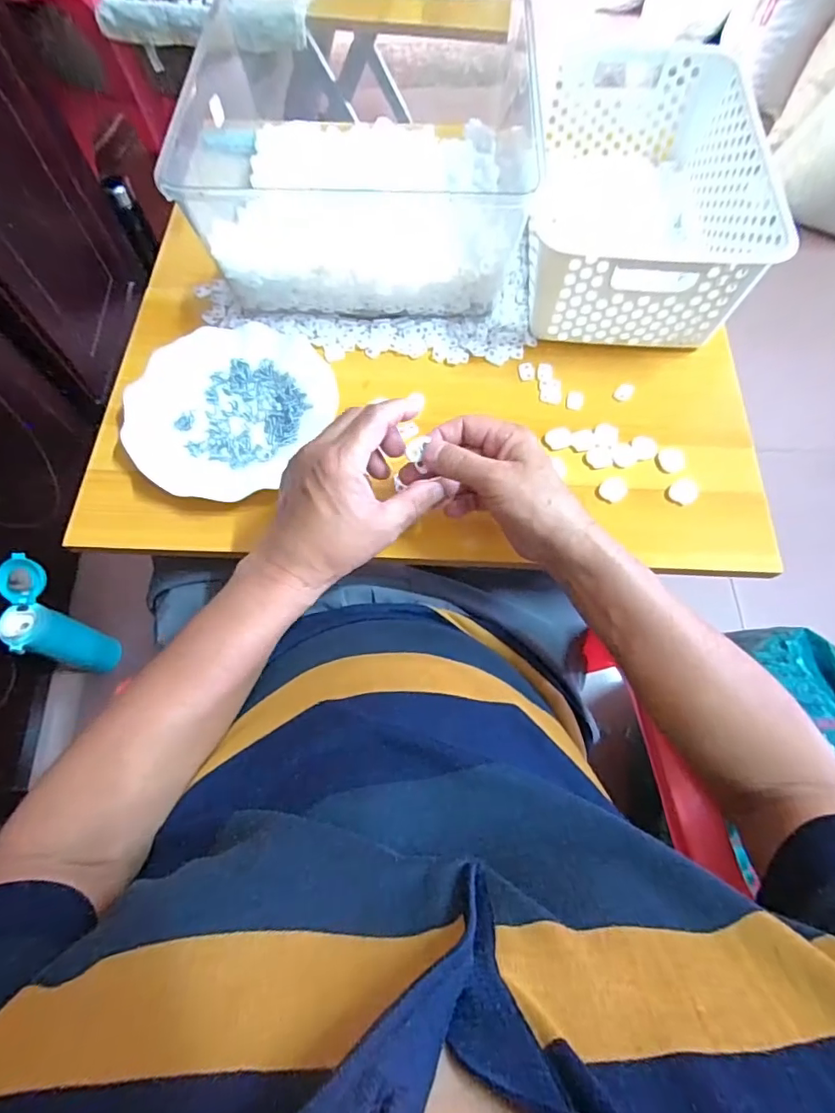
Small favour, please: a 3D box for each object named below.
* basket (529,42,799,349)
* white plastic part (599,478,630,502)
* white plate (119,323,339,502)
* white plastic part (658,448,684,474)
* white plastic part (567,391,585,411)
[{"bbox_3d":[0.210,-0.354,0.523,0.200,0.109,0.301,5,67,2],"label":"basket"},{"bbox_3d":[0.169,-0.058,0.452,0.022,0.011,0.017,37,72,14],"label":"white plastic part"},{"bbox_3d":[-0.173,-0.138,0.483,0.167,0.018,0.185,32,71,12],"label":"white plate"},{"bbox_3d":[0.225,-0.085,0.468,0.023,0.013,0.018,42,73,16],"label":"white plastic part"},{"bbox_3d":[0.148,-0.146,0.492,0.015,0.005,0.017,9,67,4],"label":"white plastic part"}]

